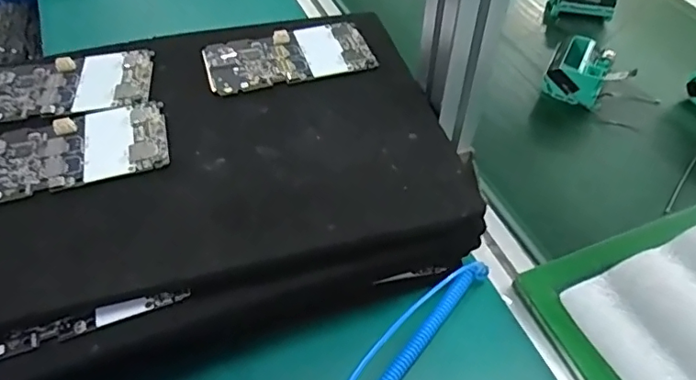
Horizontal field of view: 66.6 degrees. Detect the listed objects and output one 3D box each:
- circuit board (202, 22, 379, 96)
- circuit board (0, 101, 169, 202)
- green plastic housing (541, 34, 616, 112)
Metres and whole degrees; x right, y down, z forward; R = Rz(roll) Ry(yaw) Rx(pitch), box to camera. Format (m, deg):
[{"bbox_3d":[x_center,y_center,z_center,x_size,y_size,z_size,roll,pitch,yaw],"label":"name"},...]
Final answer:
[{"bbox_3d":[-0.048,-0.109,0.425,0.129,0.005,0.064,-14,52,-11],"label":"circuit board"},{"bbox_3d":[-0.188,-0.028,0.355,0.127,0.008,0.064,-13,51,-10],"label":"circuit board"},{"bbox_3d":[0.236,-0.122,0.544,0.059,0.032,0.067,19,53,15],"label":"green plastic housing"}]

